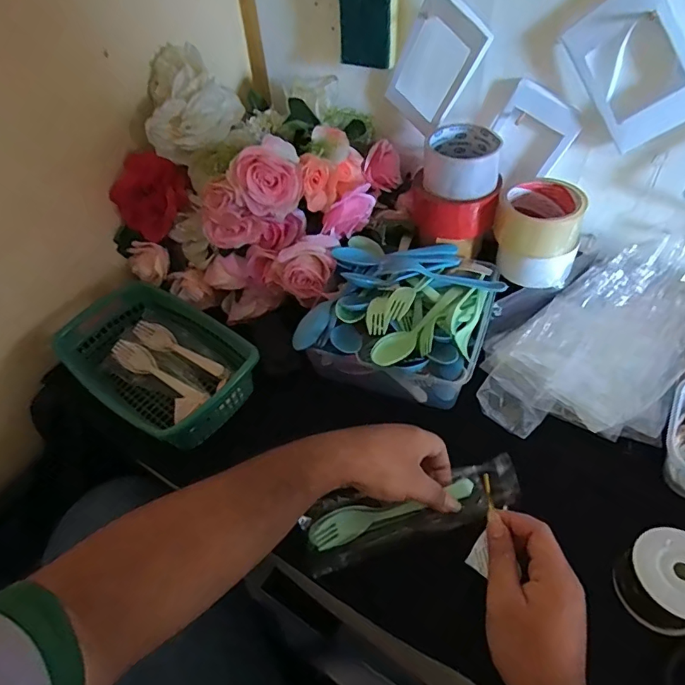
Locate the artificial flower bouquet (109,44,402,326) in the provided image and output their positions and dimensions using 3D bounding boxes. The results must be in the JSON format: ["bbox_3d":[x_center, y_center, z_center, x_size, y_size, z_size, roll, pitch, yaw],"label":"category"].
[{"bbox_3d":[-0.115,-0.210,0.628,0.287,0.255,0.269,22,53,24],"label":"artificial flower bouquet"}]

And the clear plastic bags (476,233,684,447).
[{"bbox_3d":[0.282,-0.012,0.524,0.181,0.078,0.298,27,55,27],"label":"clear plastic bags"}]

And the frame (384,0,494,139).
[{"bbox_3d":[0.108,-0.328,0.571,0.020,0.156,0.091,-40,87,-26],"label":"frame"}]

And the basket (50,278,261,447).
[{"bbox_3d":[-0.226,0.027,0.573,0.251,0.076,0.141,30,57,29],"label":"basket"}]

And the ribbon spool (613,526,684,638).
[{"bbox_3d":[0.260,0.193,0.378,0.070,0.052,0.066,-3,47,3],"label":"ribbon spool"}]

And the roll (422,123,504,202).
[{"bbox_3d":[0.144,-0.218,0.563,0.087,0.052,0.101,10,49,15],"label":"roll"}]

